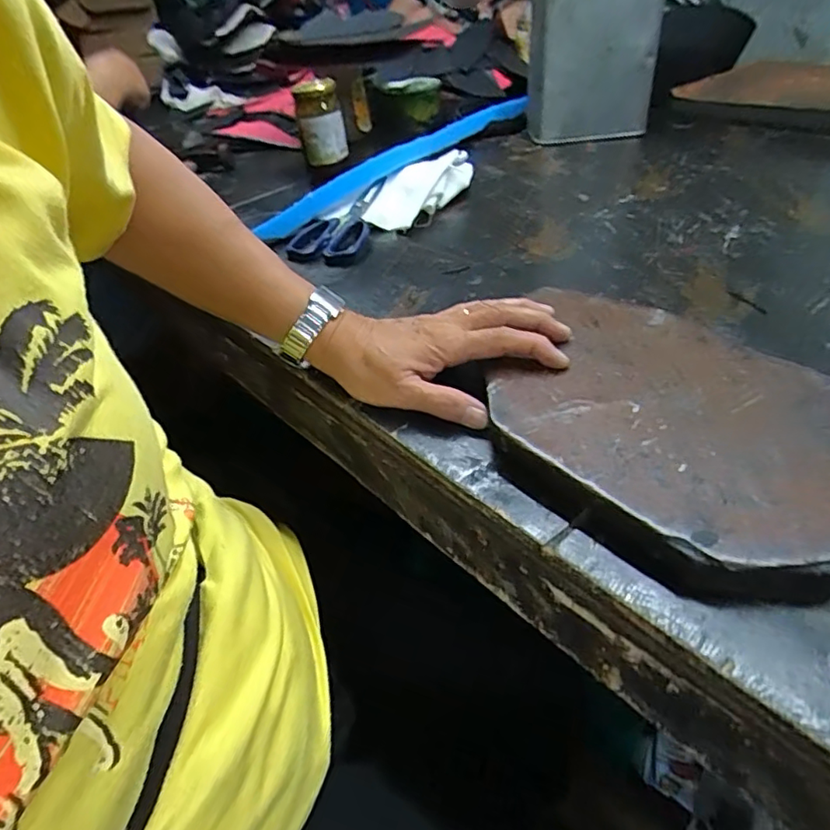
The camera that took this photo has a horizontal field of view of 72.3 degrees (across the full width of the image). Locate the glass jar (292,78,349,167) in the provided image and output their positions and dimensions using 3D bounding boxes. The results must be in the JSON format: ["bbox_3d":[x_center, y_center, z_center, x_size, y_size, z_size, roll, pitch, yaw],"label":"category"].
[{"bbox_3d":[-0.133,-0.413,0.807,0.063,0.099,0.058,-13,40,-5],"label":"glass jar"}]

